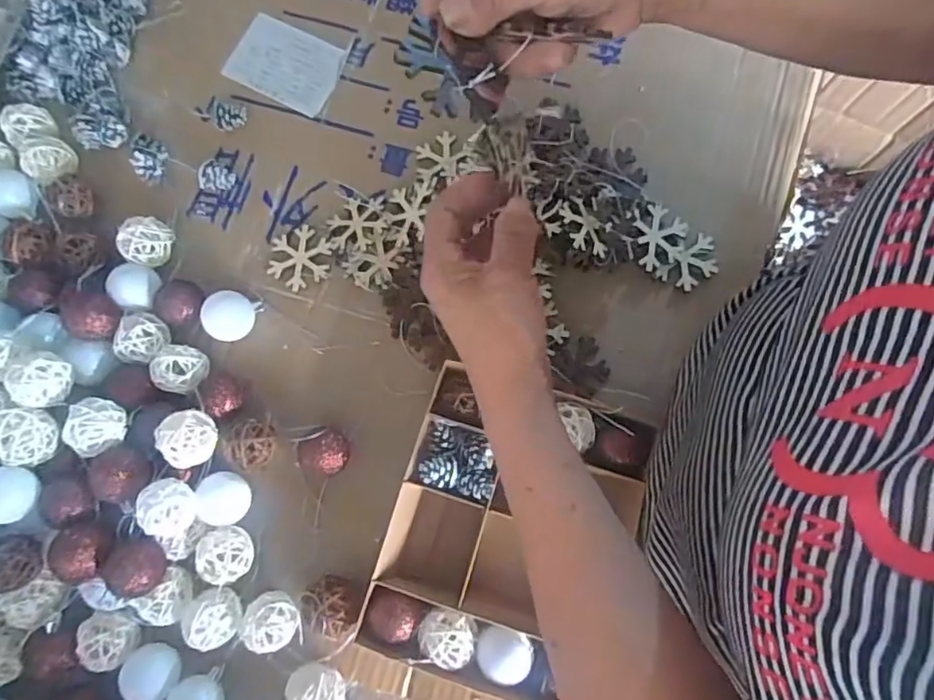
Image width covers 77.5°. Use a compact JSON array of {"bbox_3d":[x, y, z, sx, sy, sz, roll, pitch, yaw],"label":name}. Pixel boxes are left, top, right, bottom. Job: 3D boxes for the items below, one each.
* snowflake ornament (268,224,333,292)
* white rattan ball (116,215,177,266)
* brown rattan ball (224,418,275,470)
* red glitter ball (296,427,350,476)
[{"bbox_3d":[-0.137,-0.077,0.480,0.050,0.005,0.054,8,78,3],"label":"snowflake ornament"},{"bbox_3d":[-0.254,-0.086,0.466,0.032,0.034,0.038,29,80,7],"label":"white rattan ball"},{"bbox_3d":[-0.159,0.072,0.438,0.031,0.038,0.035,8,78,3],"label":"brown rattan ball"},{"bbox_3d":[-0.105,0.075,0.433,0.035,0.030,0.033,0,78,1],"label":"red glitter ball"}]

